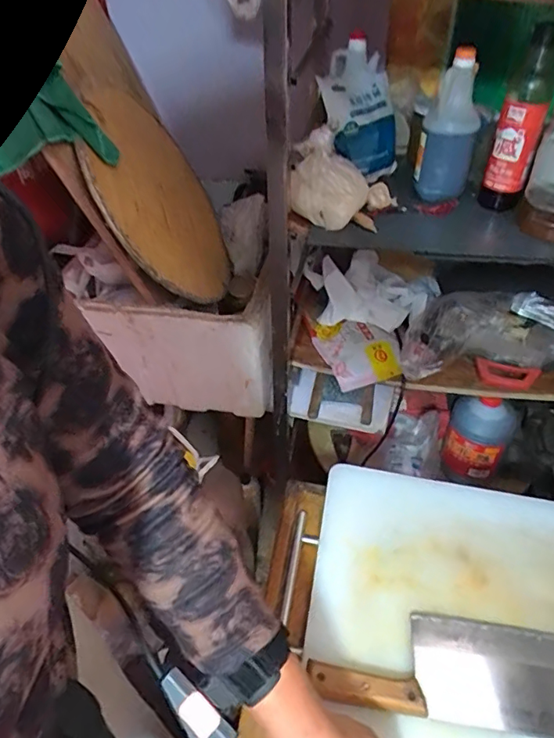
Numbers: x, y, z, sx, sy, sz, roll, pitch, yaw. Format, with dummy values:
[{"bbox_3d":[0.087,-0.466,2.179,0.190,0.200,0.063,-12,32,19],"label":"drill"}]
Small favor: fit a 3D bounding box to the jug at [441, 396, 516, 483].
[{"bbox_3d":[0.453,0.152,1.164,0.137,0.203,0.106,13,46,18],"label":"jug"}]

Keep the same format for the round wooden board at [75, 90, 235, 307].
[{"bbox_3d":[-0.218,-0.329,0.990,0.027,0.406,0.429,-22,64,22],"label":"round wooden board"}]

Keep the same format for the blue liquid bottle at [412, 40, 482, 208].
[{"bbox_3d":[0.264,-0.367,0.797,0.085,0.201,0.091,10,45,15],"label":"blue liquid bottle"}]

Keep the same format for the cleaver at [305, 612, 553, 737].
[{"bbox_3d":[0.186,0.303,0.525,0.283,0.043,0.104,3,44,8],"label":"cleaver"}]

